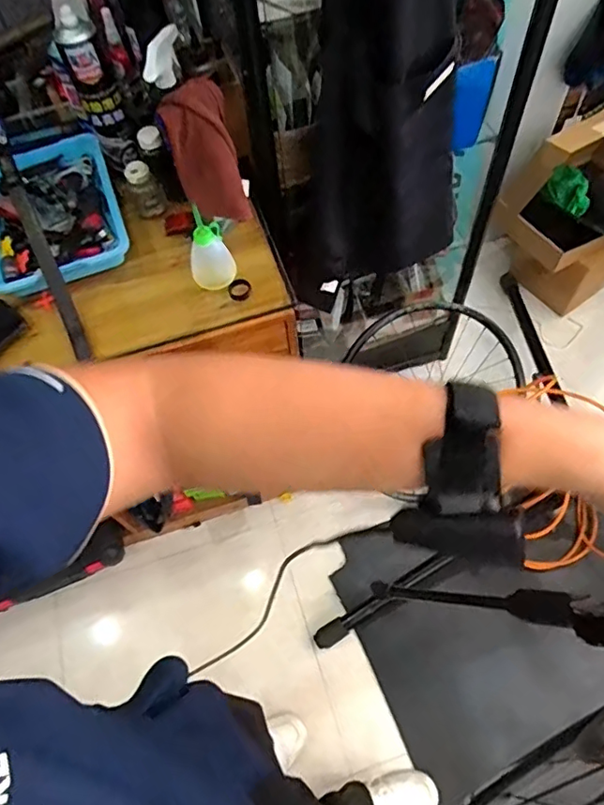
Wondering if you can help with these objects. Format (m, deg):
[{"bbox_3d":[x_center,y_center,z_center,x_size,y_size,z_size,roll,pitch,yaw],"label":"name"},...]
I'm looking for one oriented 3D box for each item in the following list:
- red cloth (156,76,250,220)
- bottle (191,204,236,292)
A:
[{"bbox_3d":[-0.143,-0.365,0.816,0.093,0.184,0.078,-22,62,-8],"label":"red cloth"},{"bbox_3d":[-0.146,-0.235,0.856,0.065,0.111,0.056,-38,66,-16],"label":"bottle"}]

